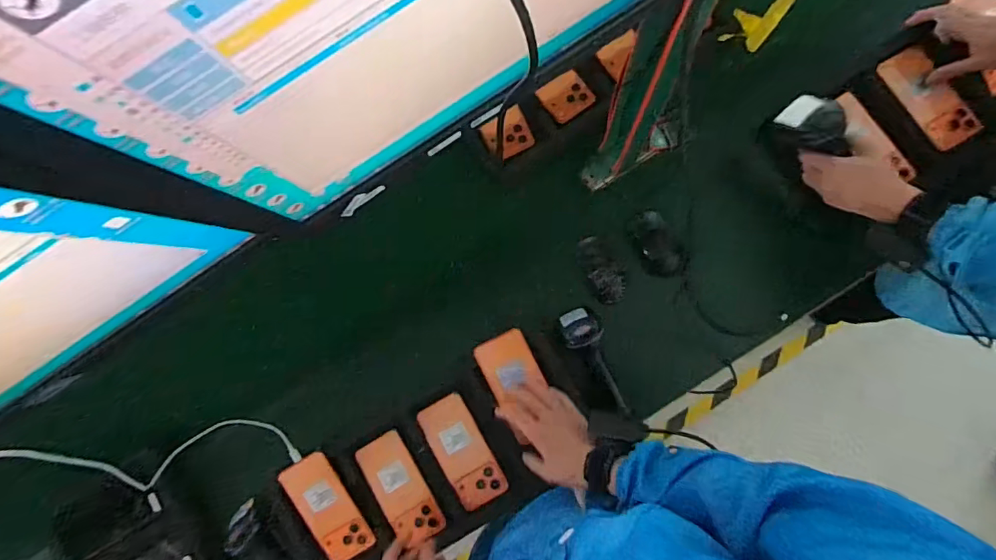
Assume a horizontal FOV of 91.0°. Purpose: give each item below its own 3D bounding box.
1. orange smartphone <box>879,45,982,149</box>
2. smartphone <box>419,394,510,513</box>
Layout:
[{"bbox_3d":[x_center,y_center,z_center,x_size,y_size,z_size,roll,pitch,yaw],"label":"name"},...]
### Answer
[{"bbox_3d":[0.663,-0.281,0.756,0.059,0.013,0.166,-38,75,39],"label":"orange smartphone"},{"bbox_3d":[-0.055,0.257,0.732,0.070,0.011,0.160,-31,81,1],"label":"smartphone"}]

